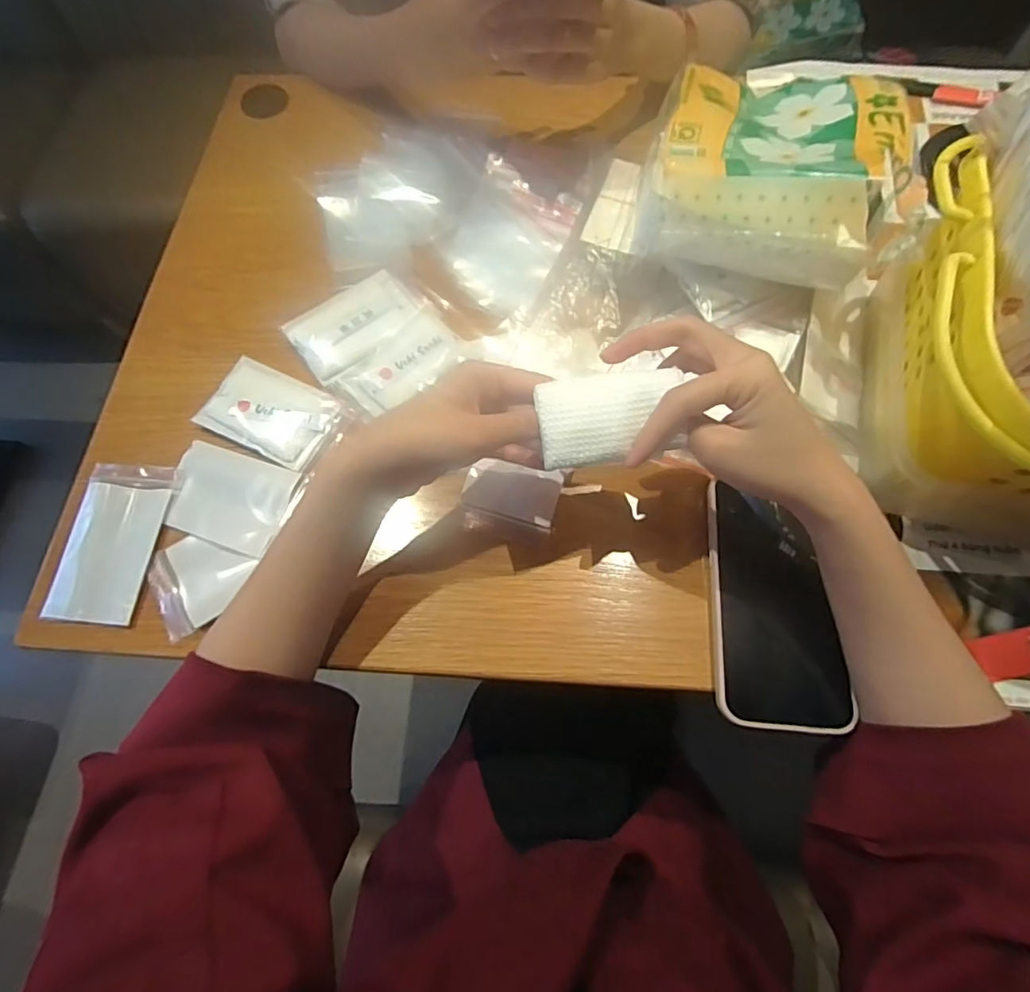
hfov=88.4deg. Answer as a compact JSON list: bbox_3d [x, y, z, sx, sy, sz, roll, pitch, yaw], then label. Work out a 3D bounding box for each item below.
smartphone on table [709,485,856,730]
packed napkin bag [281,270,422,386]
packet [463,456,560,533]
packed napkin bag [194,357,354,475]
[{"bbox_3d":[0.168,0.071,0.346,0.076,0.016,0.149,3,70,4],"label":"smartphone on table"},{"bbox_3d":[-0.129,-0.140,0.434,0.101,0.013,0.067,-39,73,-12],"label":"packed napkin bag"},{"bbox_3d":[-0.003,-0.002,0.381,0.068,0.012,0.042,11,70,7],"label":"packet"},{"bbox_3d":[-0.184,-0.061,0.409,0.102,0.017,0.063,23,72,11],"label":"packed napkin bag"}]

